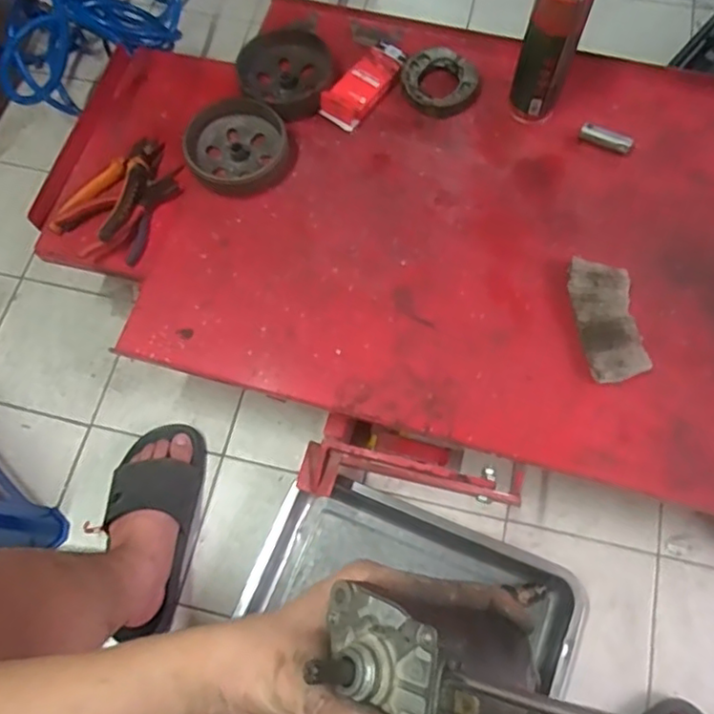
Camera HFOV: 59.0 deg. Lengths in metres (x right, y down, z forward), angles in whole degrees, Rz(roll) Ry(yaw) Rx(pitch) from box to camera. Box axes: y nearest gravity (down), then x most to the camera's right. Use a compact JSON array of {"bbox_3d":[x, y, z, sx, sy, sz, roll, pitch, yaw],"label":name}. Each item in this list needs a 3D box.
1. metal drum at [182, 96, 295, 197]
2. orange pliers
[{"bbox_3d":[-0.160,-0.283,0.872,0.138,0.033,0.138,1,76,-3],"label":"metal drum"},{"bbox_3d":[-0.324,-0.221,0.834,0.084,0.035,0.155,23,71,10],"label":"orange pliers"}]

